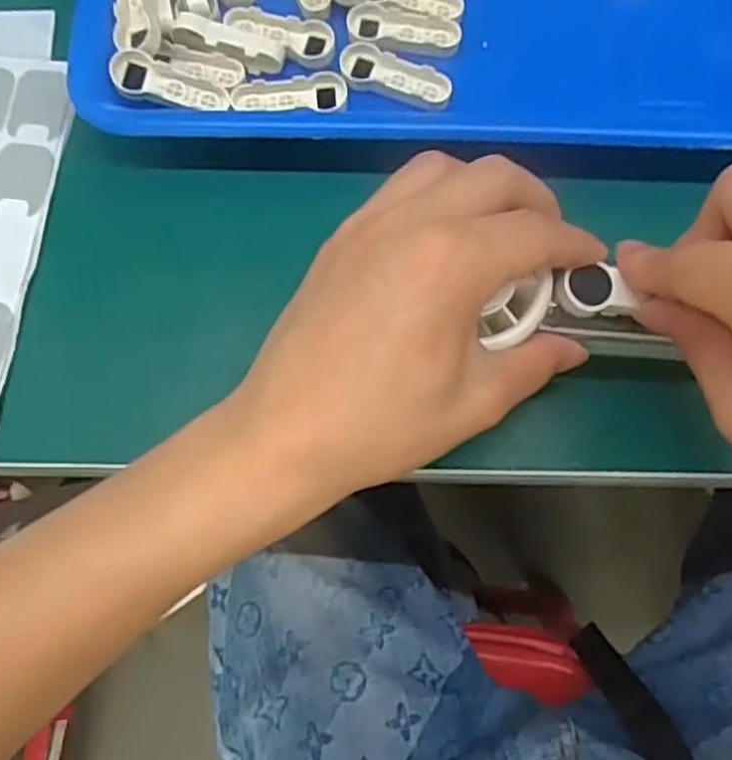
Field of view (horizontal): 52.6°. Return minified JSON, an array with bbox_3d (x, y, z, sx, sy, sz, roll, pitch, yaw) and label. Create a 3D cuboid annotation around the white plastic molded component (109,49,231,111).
[{"bbox_3d":[-0.085,-0.127,0.321,0.050,0.006,0.022,14,79,-13],"label":"white plastic molded component"}]

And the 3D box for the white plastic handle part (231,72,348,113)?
[{"bbox_3d":[-0.033,-0.126,0.327,0.049,0.008,0.016,-3,76,0],"label":"white plastic handle part"}]

